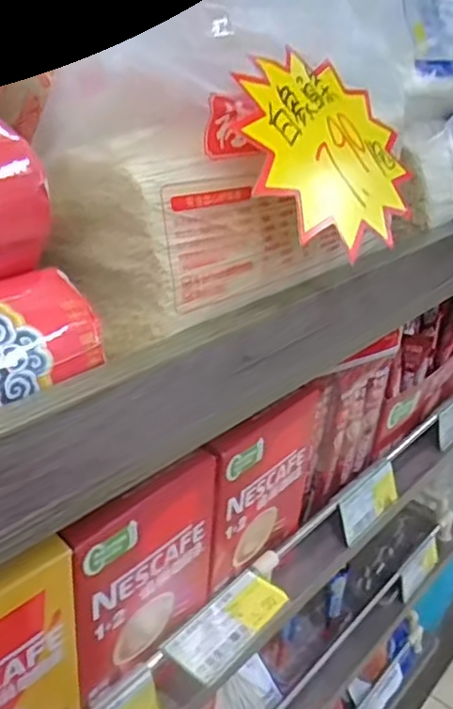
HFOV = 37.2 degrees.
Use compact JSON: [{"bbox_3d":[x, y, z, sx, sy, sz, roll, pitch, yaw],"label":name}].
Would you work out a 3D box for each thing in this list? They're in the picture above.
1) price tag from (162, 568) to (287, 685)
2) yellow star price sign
[{"bbox_3d":[0.001,0.165,0.419,0.038,0.006,0.085,23,33,33],"label":"price tag"},{"bbox_3d":[0.055,-0.108,0.351,0.007,0.104,0.138,-30,18,43],"label":"yellow star price sign"}]

